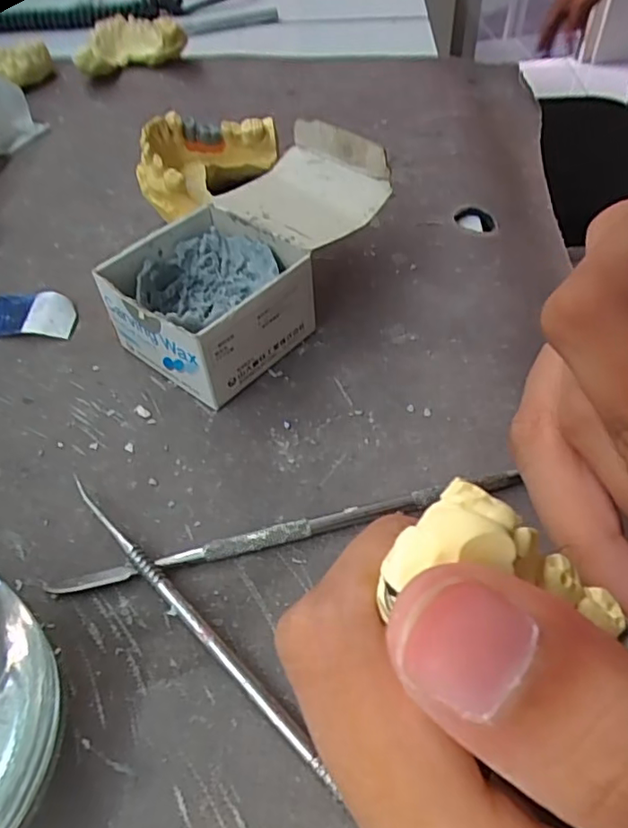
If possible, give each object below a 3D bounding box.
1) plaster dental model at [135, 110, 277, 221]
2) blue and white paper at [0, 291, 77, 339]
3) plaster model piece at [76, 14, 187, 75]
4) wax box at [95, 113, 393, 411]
[{"bbox_3d":[-0.050,-0.115,0.271,0.031,0.039,0.067,28,57,23],"label":"plaster dental model"},{"bbox_3d":[-0.114,-0.039,0.233,0.036,0.007,0.021,-5,51,-2],"label":"blue and white paper"},{"bbox_3d":[-0.123,-0.246,0.391,0.068,0.028,0.047,-15,52,-10],"label":"plaster model piece"},{"bbox_3d":[-0.024,-0.057,0.217,0.055,0.048,0.114,33,59,26],"label":"wax box"}]

